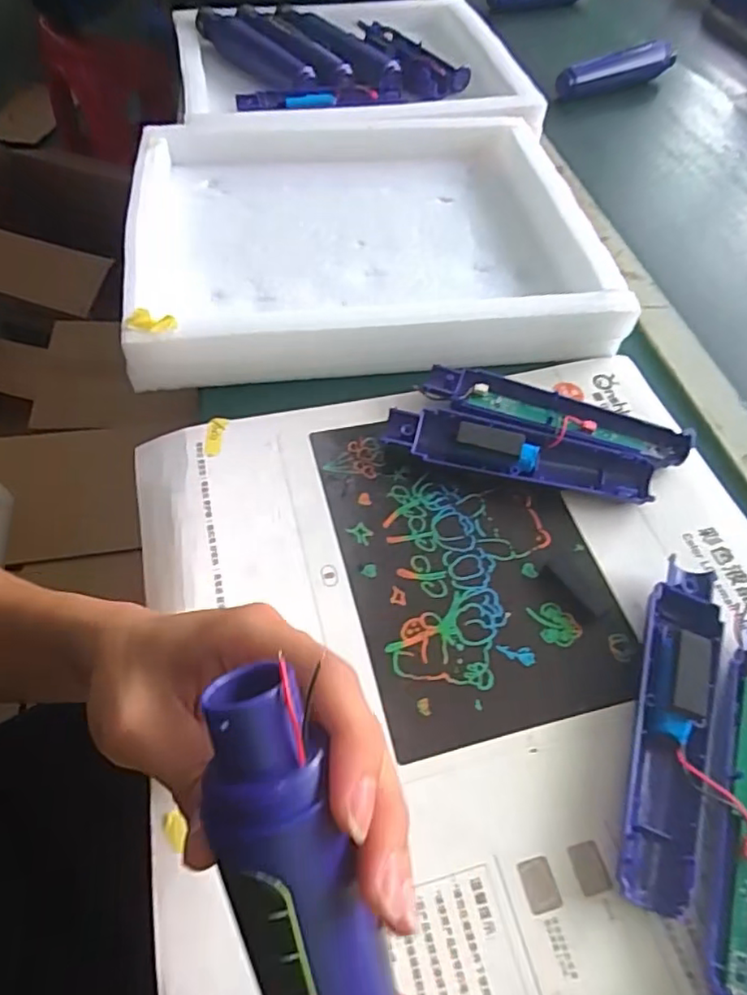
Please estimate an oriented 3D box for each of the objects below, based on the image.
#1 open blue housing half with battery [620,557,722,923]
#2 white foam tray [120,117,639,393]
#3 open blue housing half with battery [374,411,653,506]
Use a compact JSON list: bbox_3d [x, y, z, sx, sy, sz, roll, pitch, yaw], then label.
[{"bbox_3d":[0.146,0.106,0.297,0.034,0.028,0.166,19,55,9],"label":"open blue housing half with battery"},{"bbox_3d":[-0.008,-0.213,0.492,0.350,0.051,0.294,-3,55,-7],"label":"white foam tray"},{"bbox_3d":[0.090,-0.027,0.382,0.166,0.029,0.033,13,55,5],"label":"open blue housing half with battery"}]

